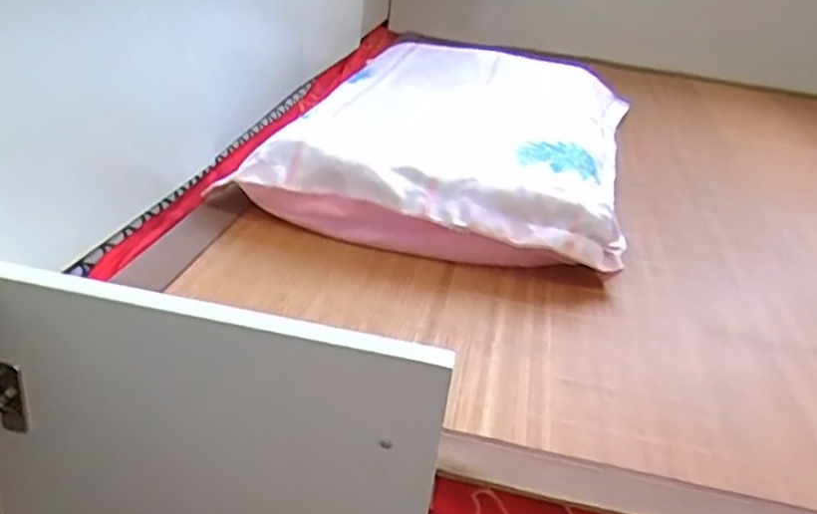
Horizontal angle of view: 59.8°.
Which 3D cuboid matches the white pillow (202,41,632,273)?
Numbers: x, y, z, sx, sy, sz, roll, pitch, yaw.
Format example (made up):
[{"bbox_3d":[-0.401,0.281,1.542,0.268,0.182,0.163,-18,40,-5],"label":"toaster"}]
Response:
[{"bbox_3d":[0.089,-0.180,1.013,0.434,0.100,0.625,13,29,9],"label":"white pillow"}]

